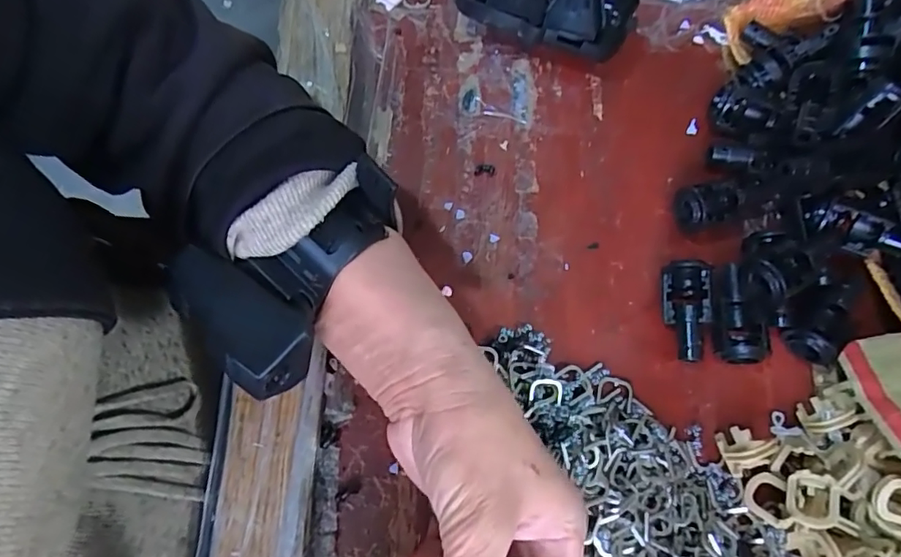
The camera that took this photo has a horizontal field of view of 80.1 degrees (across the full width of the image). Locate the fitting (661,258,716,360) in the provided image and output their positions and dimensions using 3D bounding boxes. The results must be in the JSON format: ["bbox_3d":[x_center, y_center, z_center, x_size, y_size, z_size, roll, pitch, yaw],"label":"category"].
[{"bbox_3d":[0.127,0.017,0.287,0.021,0.021,0.052,5,73,0],"label":"fitting"}]

